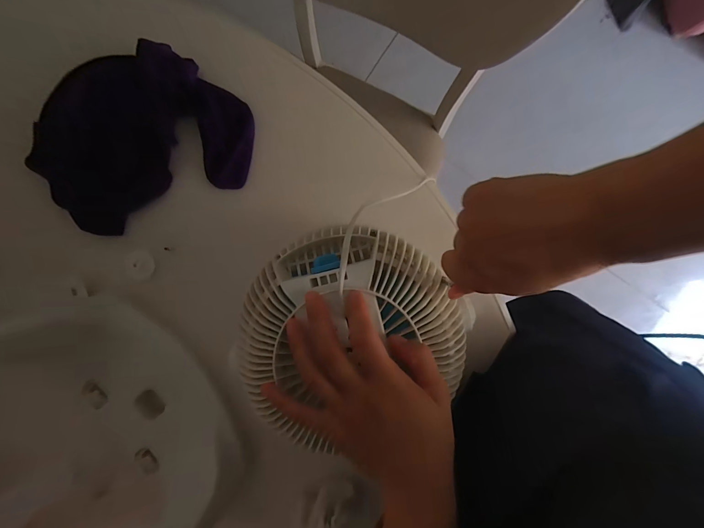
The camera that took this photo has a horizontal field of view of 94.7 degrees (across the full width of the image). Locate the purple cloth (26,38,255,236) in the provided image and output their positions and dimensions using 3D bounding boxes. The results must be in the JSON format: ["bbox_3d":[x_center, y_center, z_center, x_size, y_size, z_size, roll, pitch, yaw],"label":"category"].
[{"bbox_3d":[-0.239,-0.141,0.361,0.244,0.043,0.169,-22,90,2],"label":"purple cloth"}]

